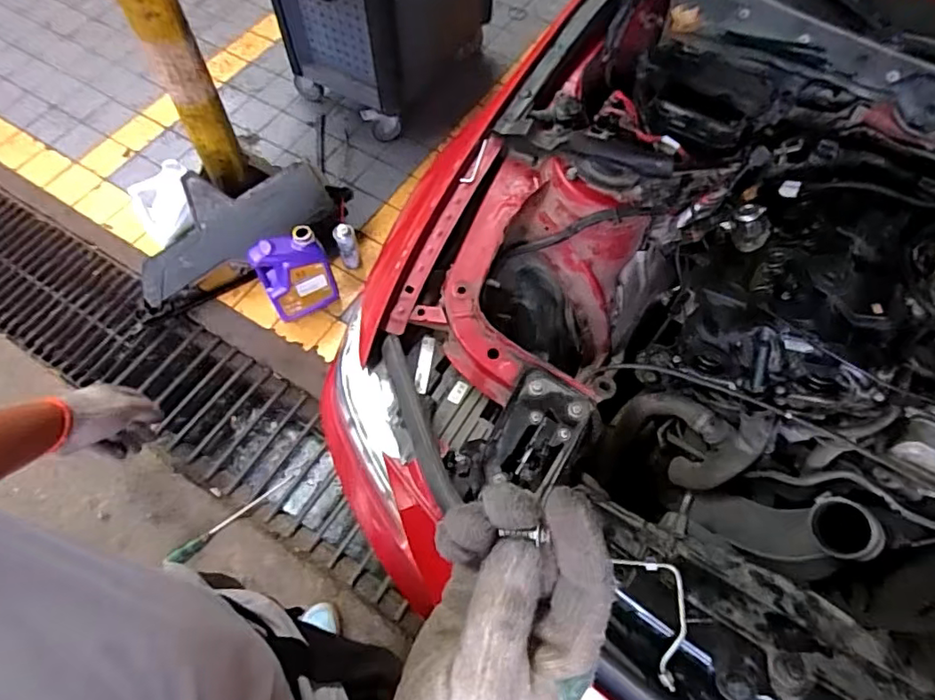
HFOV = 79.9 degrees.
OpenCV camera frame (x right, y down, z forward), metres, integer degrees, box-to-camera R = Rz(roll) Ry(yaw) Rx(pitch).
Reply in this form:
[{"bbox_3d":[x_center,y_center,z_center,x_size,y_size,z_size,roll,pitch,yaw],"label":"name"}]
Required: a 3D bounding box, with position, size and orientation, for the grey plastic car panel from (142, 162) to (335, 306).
[{"bbox_3d":[-0.738,-0.401,1.695,0.624,0.075,0.293,-25,99,-2],"label":"grey plastic car panel"}]

